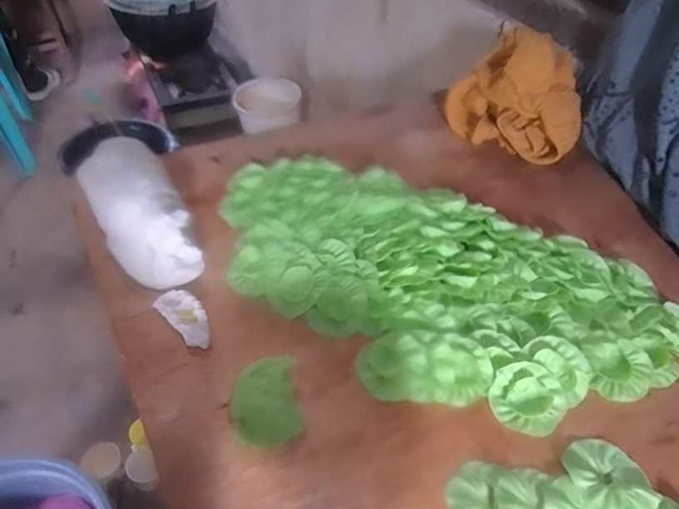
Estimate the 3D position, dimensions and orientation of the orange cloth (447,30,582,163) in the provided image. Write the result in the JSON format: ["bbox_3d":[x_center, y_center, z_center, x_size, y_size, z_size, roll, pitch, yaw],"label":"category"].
[{"bbox_3d":[0.264,-0.238,0.754,0.204,0.147,0.096,20,49,15],"label":"orange cloth"}]

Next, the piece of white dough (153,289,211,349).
[{"bbox_3d":[-0.161,0.068,0.530,0.035,0.023,0.074,-35,57,-30],"label":"piece of white dough"}]

